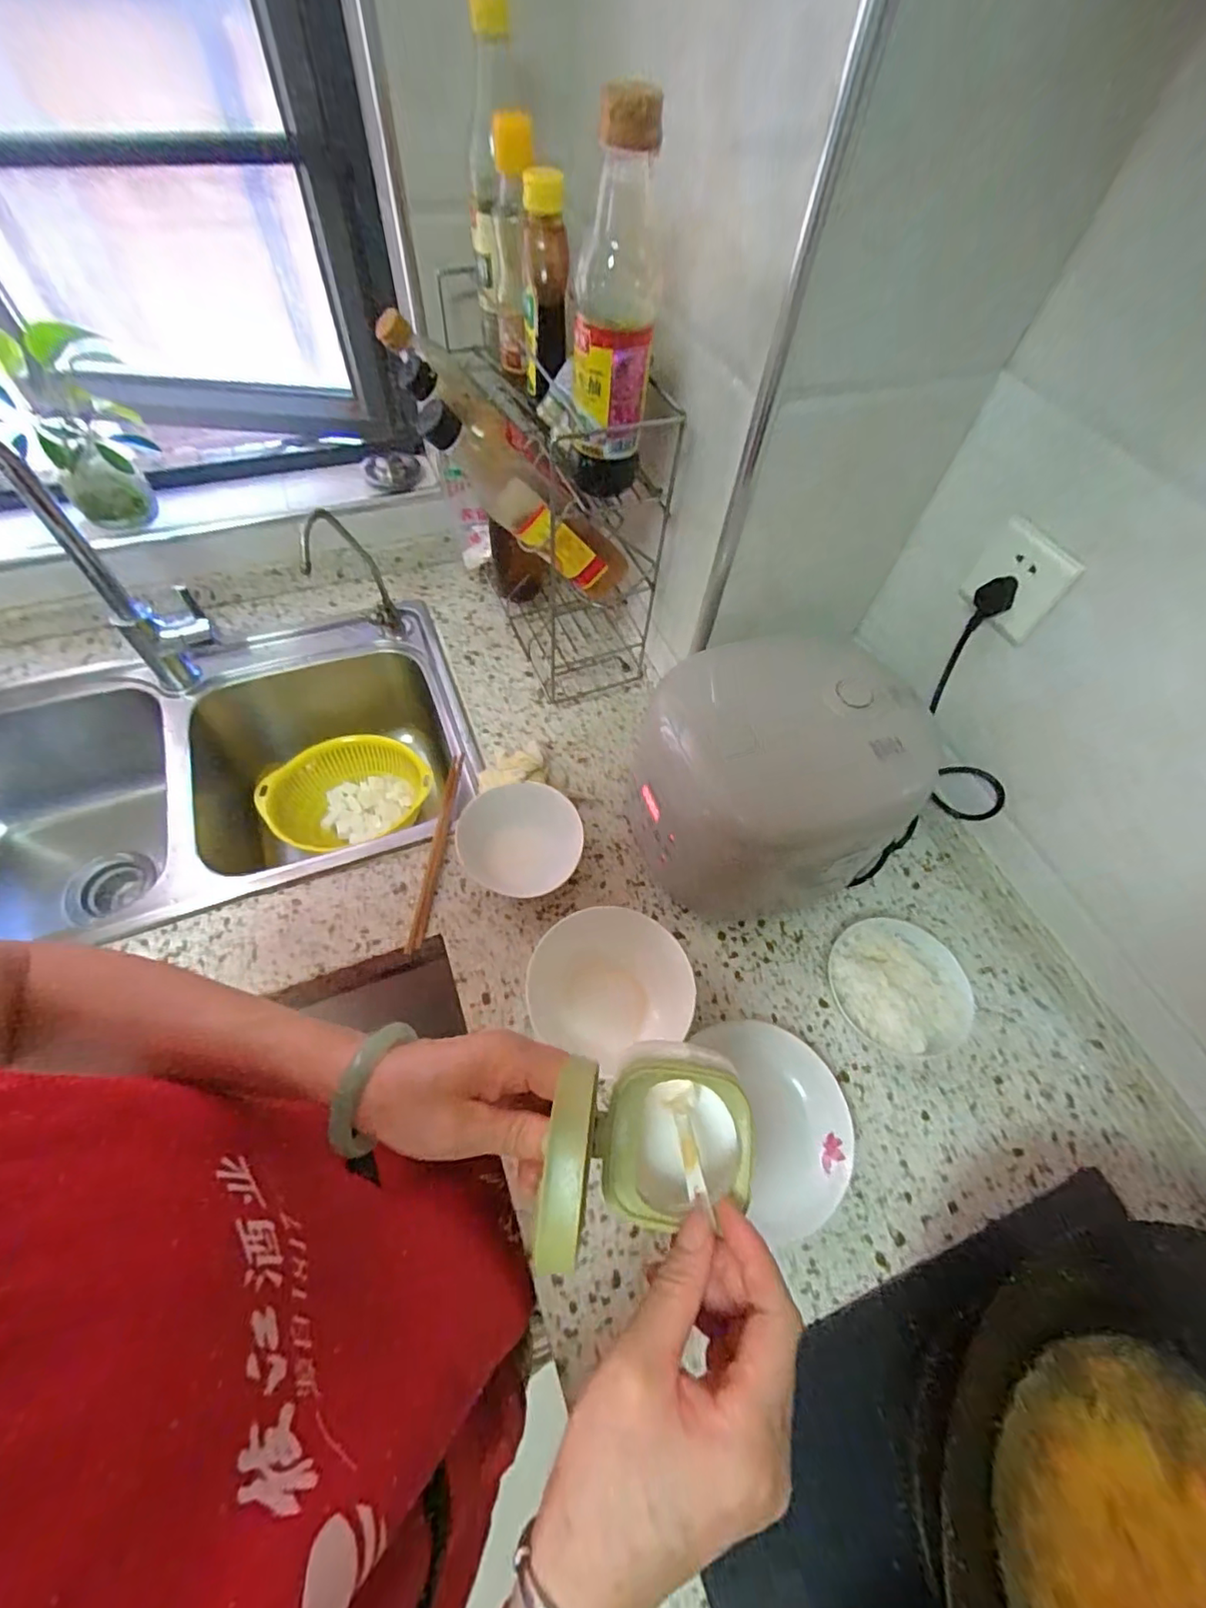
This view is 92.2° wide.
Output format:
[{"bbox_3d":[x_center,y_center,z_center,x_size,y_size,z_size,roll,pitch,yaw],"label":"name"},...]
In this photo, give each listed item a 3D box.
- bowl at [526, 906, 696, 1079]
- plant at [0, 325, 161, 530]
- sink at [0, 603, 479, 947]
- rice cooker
[{"bbox_3d":[0.007,0.176,0.565,0.149,0.062,0.138,2,59,-3],"label":"bowl"},{"bbox_3d":[-0.607,-0.433,0.677,0.145,0.178,0.119,2,60,-3],"label":"plant"},{"bbox_3d":[-0.543,0.006,0.788,0.723,0.242,0.383,-12,62,-10],"label":"sink"},{"bbox_3d":[0.174,-0.018,0.604,0.259,0.211,0.214,-6,60,-7],"label":"rice cooker"}]

